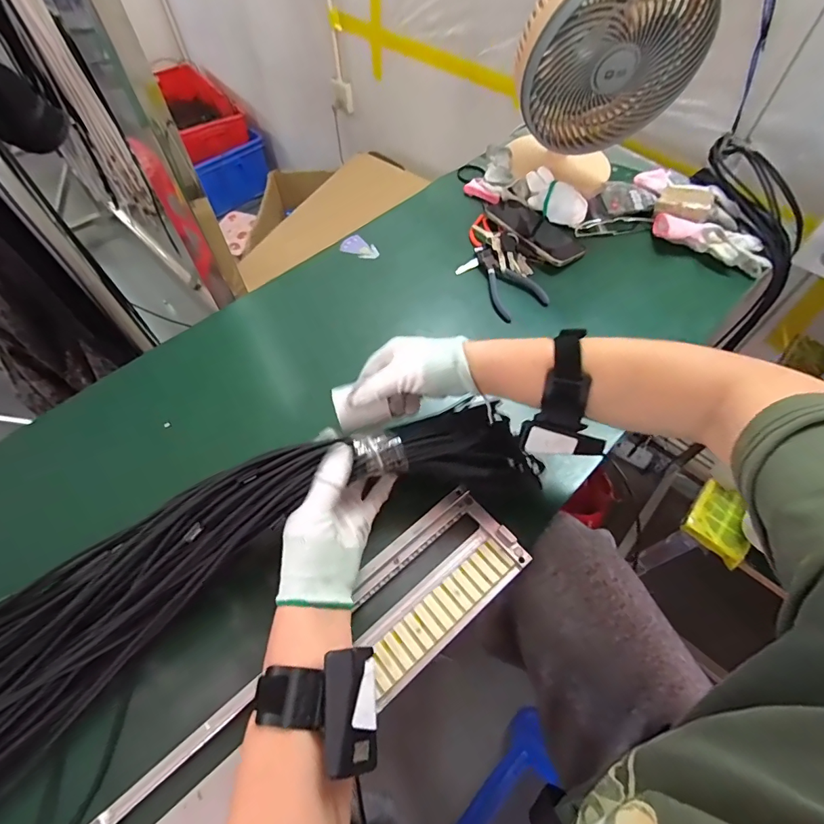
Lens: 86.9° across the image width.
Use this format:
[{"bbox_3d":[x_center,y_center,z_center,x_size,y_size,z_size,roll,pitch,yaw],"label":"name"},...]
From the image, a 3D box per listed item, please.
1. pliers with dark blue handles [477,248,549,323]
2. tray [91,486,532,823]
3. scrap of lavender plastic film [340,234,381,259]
[{"bbox_3d":[0.134,-0.193,0.639,0.076,0.020,0.128,-25,61,-15],"label":"pliers with dark blue handles"},{"bbox_3d":[-0.071,0.227,0.379,0.413,0.012,0.101,-36,65,-20],"label":"tray"},{"bbox_3d":[-0.081,-0.252,0.678,0.054,0.013,0.039,30,63,17],"label":"scrap of lavender plastic film"}]

